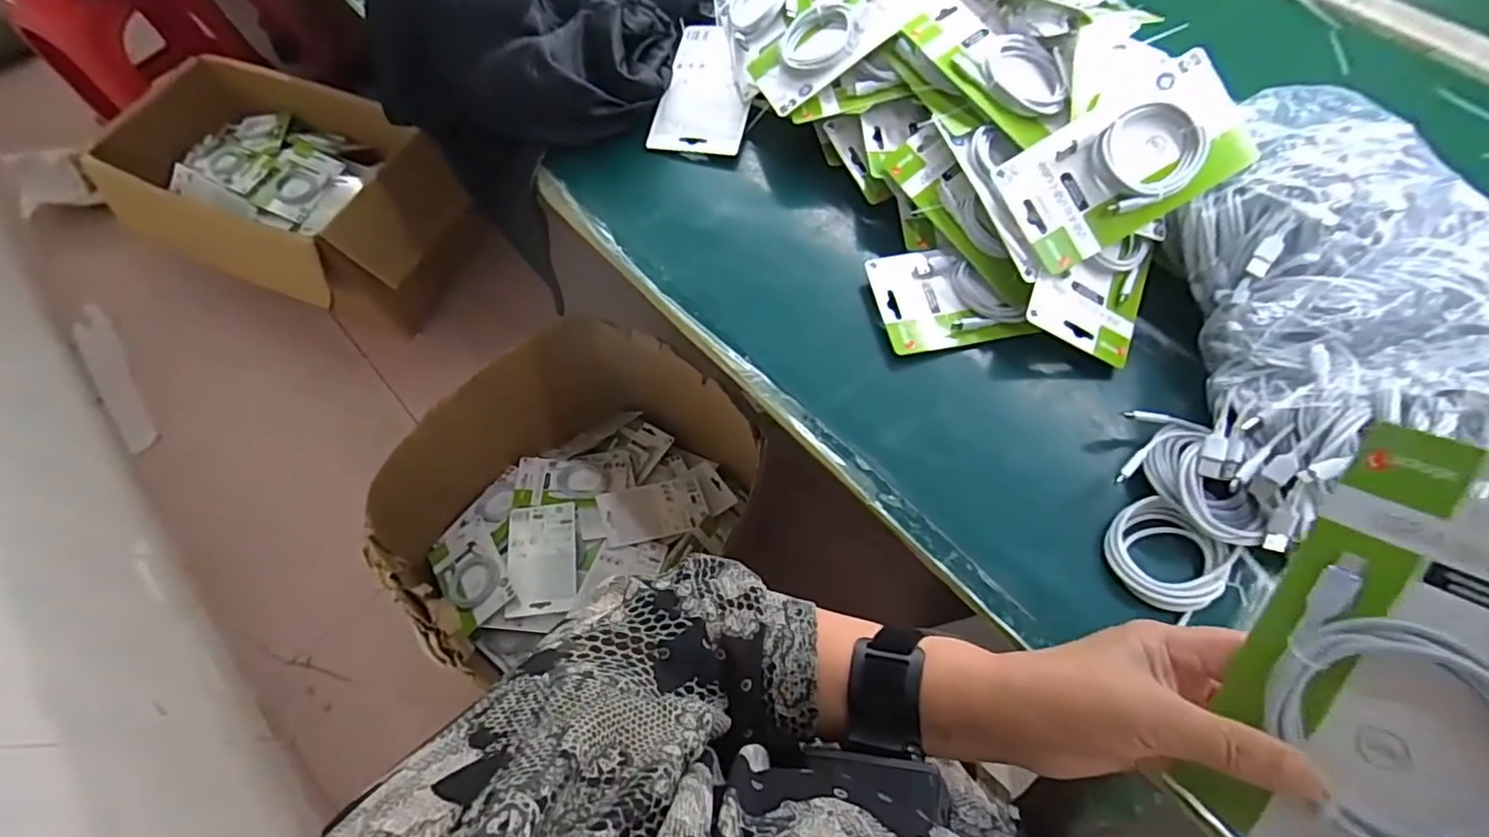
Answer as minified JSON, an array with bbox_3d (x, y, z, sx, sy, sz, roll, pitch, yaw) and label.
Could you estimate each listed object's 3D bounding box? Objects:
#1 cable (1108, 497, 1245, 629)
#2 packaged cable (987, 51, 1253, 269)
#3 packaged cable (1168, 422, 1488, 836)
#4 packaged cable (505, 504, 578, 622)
[{"bbox_3d":[0.308,0.102,0.462,0.080,0.014,0.076,35,70,17],"label":"cable"},{"bbox_3d":[0.307,-0.207,0.509,0.185,0.024,0.104,-32,89,7],"label":"packaged cable"},{"bbox_3d":[0.252,0.099,0.235,0.095,0.025,0.178,33,104,47],"label":"packaged cable"},{"bbox_3d":[-0.312,0.208,0.974,0.100,0.012,0.175,-1,49,-15],"label":"packaged cable"}]

